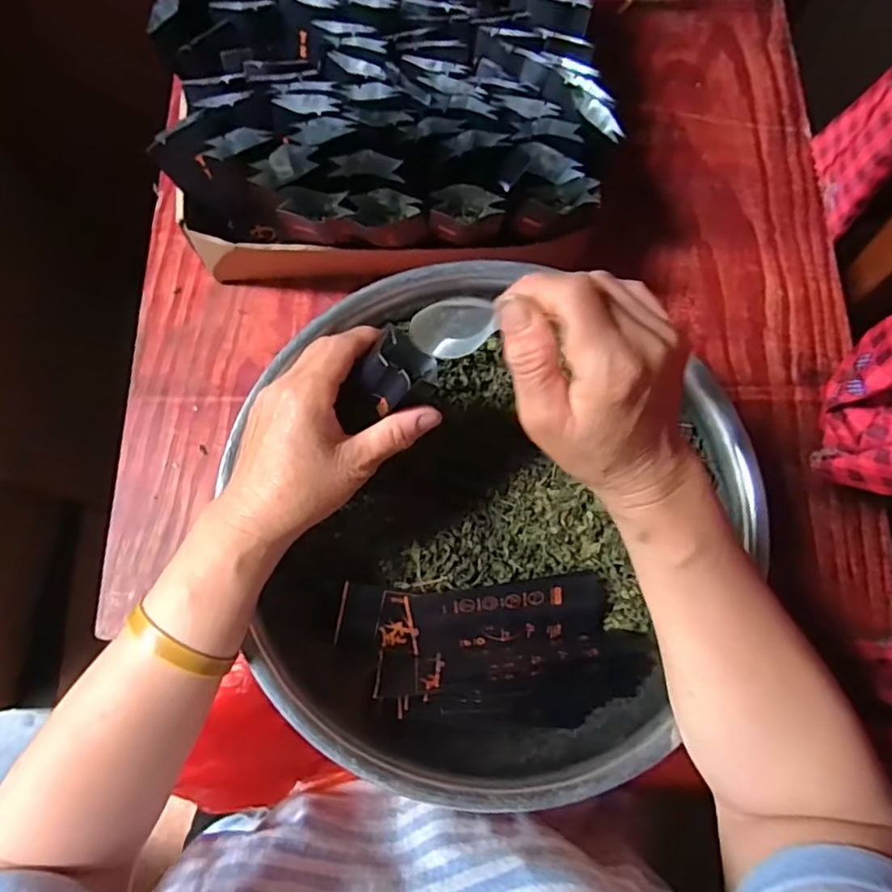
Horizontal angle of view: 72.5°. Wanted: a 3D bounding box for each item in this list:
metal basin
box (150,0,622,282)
[{"bbox_3d":[0.029,0.067,0.420,0.293,0.101,0.298,0,75,-1],"label":"metal basin"},{"bbox_3d":[-0.049,-0.288,0.503,0.319,0.121,0.322,-3,75,-2],"label":"box"}]

